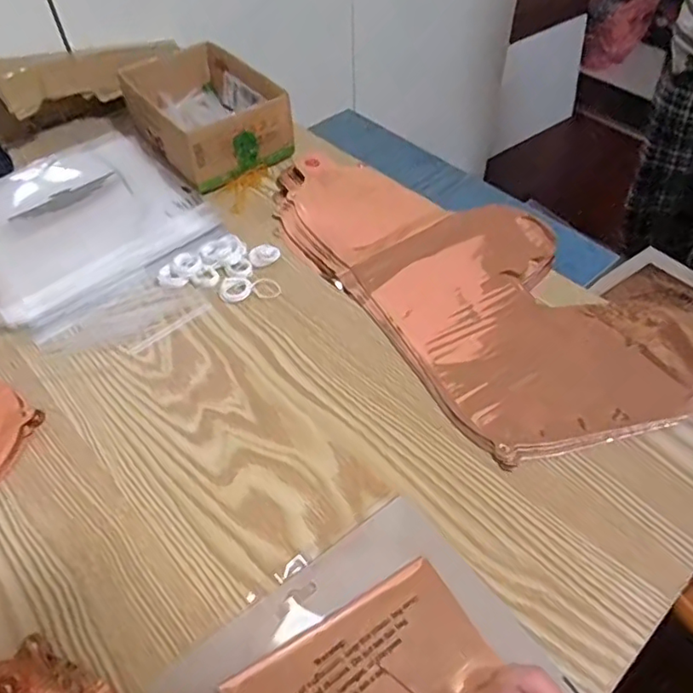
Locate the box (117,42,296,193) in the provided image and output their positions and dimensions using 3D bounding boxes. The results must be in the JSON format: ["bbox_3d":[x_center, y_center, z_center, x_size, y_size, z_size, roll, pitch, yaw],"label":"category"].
[{"bbox_3d":[-0.165,-0.275,0.661,0.135,0.064,0.211,-31,56,-22],"label":"box"}]

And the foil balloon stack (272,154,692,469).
[{"bbox_3d":[0.107,-0.071,0.524,0.220,0.020,0.437,-31,56,-21],"label":"foil balloon stack"}]

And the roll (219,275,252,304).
[{"bbox_3d":[-0.101,-0.052,0.521,0.029,0.004,0.031,-1,51,1],"label":"roll"}]

